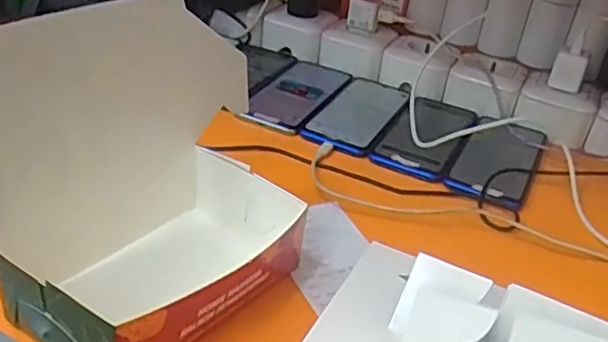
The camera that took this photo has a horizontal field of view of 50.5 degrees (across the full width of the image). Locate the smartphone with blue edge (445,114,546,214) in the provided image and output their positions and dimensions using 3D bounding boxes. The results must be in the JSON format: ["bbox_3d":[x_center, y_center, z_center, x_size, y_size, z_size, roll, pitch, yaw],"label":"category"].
[{"bbox_3d":[0.197,-0.014,0.650,0.075,0.013,0.156,20,35,19],"label":"smartphone with blue edge"}]

